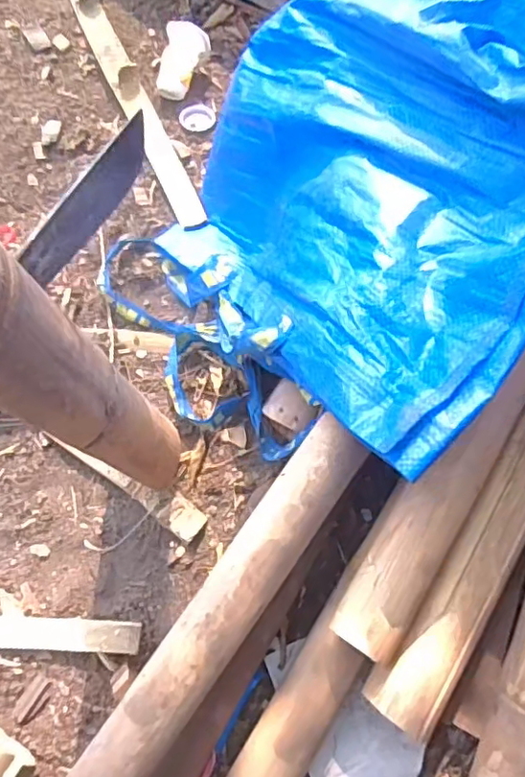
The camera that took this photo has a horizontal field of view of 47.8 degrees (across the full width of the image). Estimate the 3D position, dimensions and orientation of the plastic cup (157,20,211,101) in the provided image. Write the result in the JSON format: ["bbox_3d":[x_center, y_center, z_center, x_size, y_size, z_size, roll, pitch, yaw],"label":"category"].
[{"bbox_3d":[-0.120,-0.486,0.887,0.073,0.046,0.117,12,76,3],"label":"plastic cup"}]

